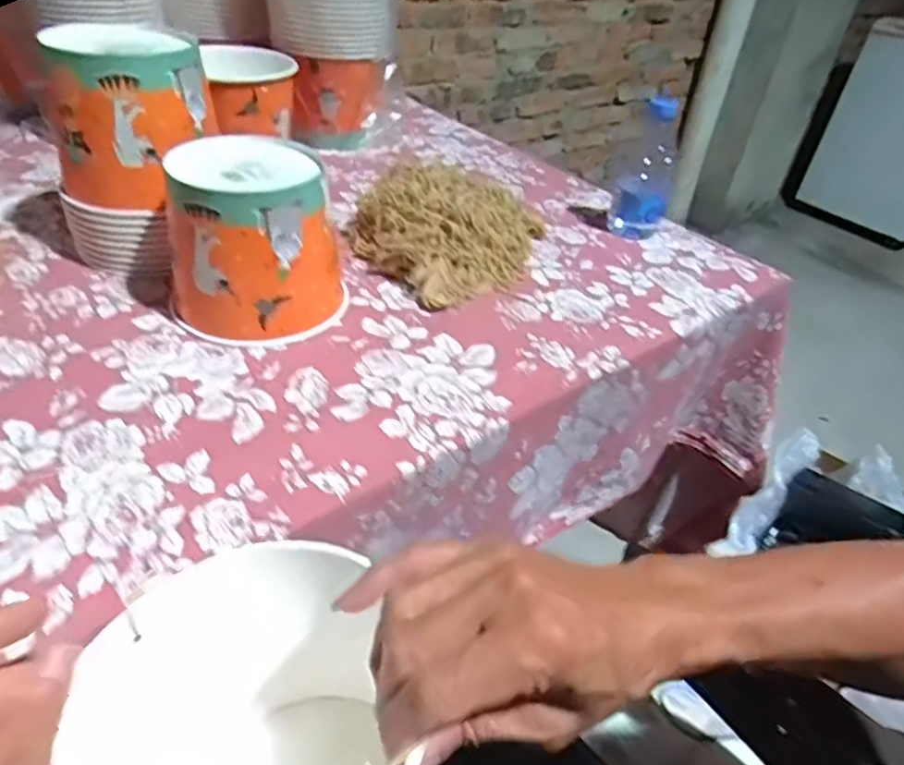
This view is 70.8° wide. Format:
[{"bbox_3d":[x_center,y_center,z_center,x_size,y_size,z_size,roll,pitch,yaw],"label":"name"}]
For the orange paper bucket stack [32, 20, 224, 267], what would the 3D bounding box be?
[{"bbox_3d":[-0.307,-0.225,0.622,0.128,0.201,0.132,18,40,14],"label":"orange paper bucket stack"}]

